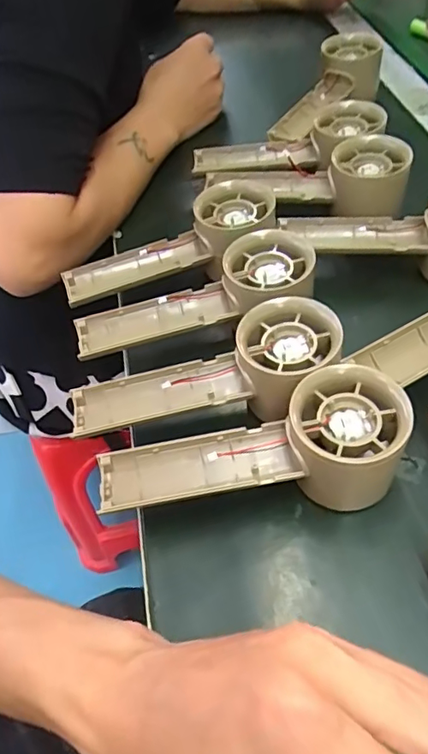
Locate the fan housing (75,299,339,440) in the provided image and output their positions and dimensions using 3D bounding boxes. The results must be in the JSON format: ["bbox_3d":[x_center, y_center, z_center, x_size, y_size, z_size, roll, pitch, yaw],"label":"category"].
[{"bbox_3d":[-0.005,0.003,0.304,0.160,0.034,0.058,-18,53,8],"label":"fan housing"}]

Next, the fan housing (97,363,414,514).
[{"bbox_3d":[0.021,0.046,0.279,0.156,0.055,0.056,-14,53,10],"label":"fan housing"}]

